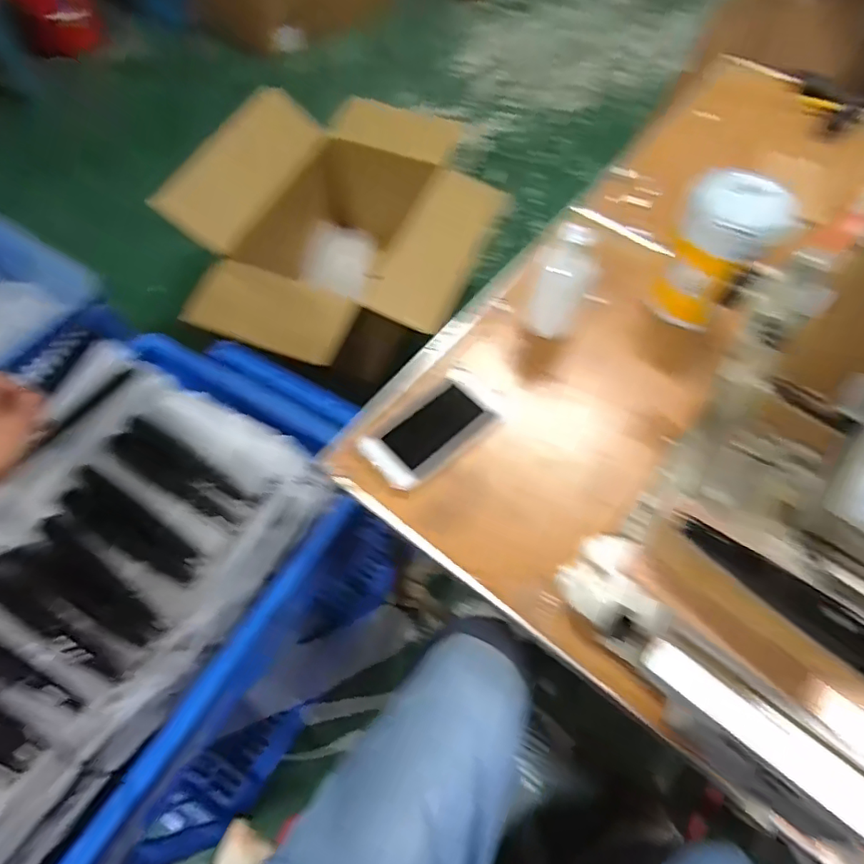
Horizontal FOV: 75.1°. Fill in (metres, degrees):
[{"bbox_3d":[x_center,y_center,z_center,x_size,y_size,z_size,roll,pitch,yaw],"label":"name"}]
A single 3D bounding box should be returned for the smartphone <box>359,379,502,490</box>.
[{"bbox_3d":[-0.001,0.000,0.623,0.144,0.014,0.076,-38,67,-20],"label":"smartphone"}]

